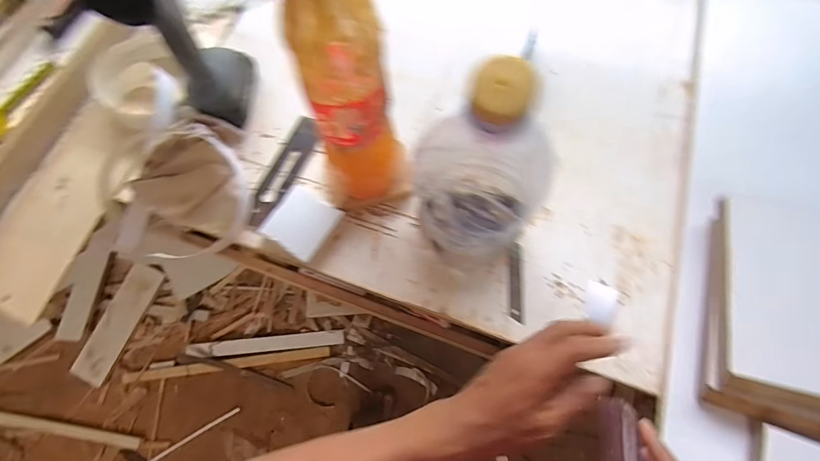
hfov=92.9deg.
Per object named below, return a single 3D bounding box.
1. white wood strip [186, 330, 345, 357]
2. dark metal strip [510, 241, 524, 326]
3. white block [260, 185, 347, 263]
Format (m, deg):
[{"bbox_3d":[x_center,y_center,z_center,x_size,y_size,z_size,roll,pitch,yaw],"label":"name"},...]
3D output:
[{"bbox_3d":[-0.446,0.351,1.201,0.482,0.020,0.045,-5,69,1],"label":"white wood strip"},{"bbox_3d":[0.129,0.063,0.471,0.016,0.004,0.094,3,70,4],"label":"dark metal strip"},{"bbox_3d":[-0.140,-0.010,0.504,0.082,0.014,0.077,30,74,13],"label":"white block"}]

